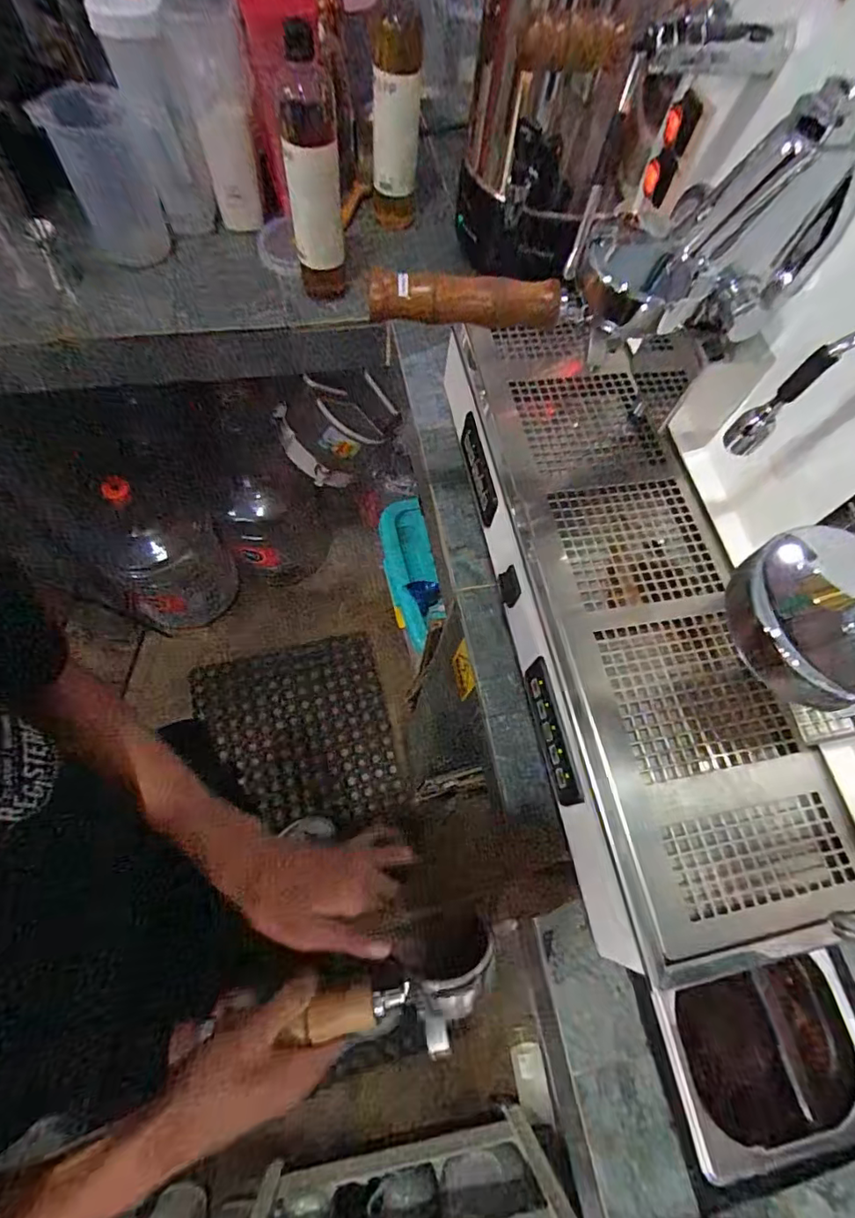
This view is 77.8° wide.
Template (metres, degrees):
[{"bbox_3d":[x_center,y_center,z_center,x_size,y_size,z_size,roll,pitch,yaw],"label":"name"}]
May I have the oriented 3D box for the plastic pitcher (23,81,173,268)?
[{"bbox_3d":[-0.428,-0.570,0.716,0.115,0.176,0.097,-23,68,-14],"label":"plastic pitcher"}]

